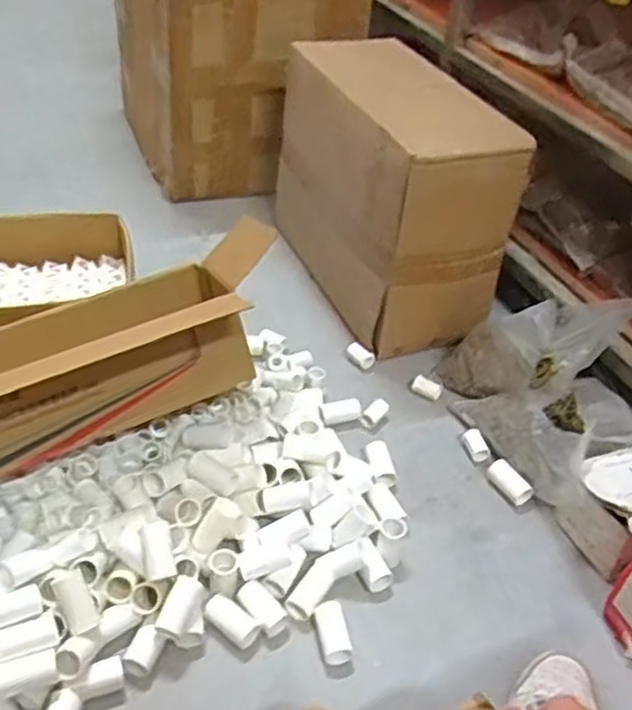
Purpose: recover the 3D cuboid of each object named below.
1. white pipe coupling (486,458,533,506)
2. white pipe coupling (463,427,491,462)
[{"bbox_3d":[0.253,0.168,0.976,0.026,0.029,0.069,-15,44,-24],"label":"white pipe coupling"},{"bbox_3d":[0.222,0.123,1.030,0.029,0.023,0.048,-8,42,-16],"label":"white pipe coupling"}]

